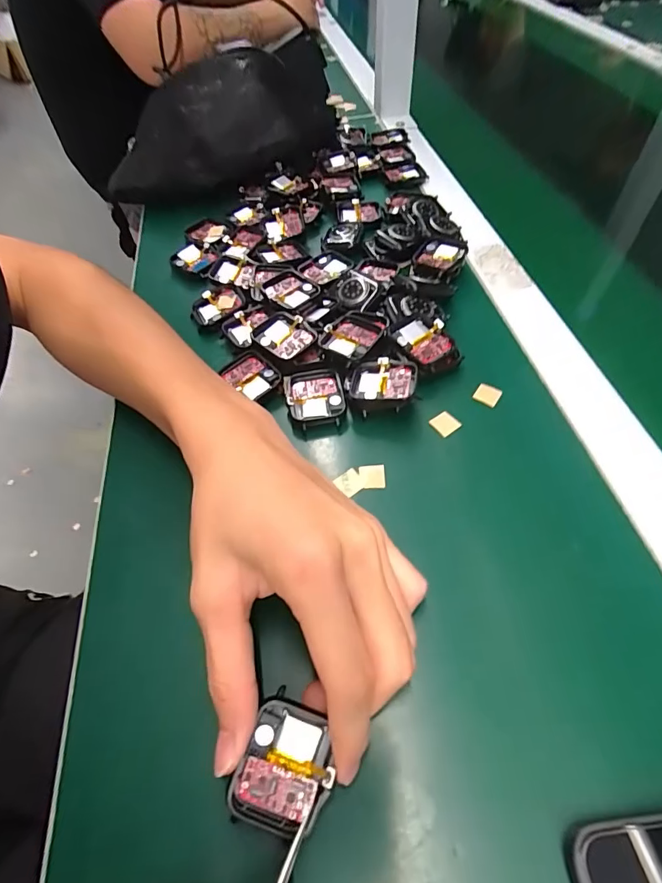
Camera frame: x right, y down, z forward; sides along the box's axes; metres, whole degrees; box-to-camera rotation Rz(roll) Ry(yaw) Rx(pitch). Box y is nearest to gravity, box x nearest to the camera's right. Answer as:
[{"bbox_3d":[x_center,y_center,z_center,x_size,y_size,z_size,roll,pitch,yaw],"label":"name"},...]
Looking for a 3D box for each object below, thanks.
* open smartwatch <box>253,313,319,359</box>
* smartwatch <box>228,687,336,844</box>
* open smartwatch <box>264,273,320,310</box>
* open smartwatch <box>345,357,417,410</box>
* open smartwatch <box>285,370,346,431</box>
[{"bbox_3d":[-0.033,-0.075,0.320,0.040,0.012,0.036,23,59,18],"label":"open smartwatch"},{"bbox_3d":[-0.017,0.130,0.175,0.035,0.016,0.043,20,58,16],"label":"smartwatch"},{"bbox_3d":[-0.032,-0.120,0.353,0.034,0.007,0.038,-32,59,-19],"label":"open smartwatch"},{"bbox_3d":[0.032,-0.036,0.291,0.045,0.016,0.037,7,55,8],"label":"open smartwatch"},{"bbox_3d":[-0.010,-0.029,0.297,0.037,0.009,0.044,-9,54,-3],"label":"open smartwatch"}]

